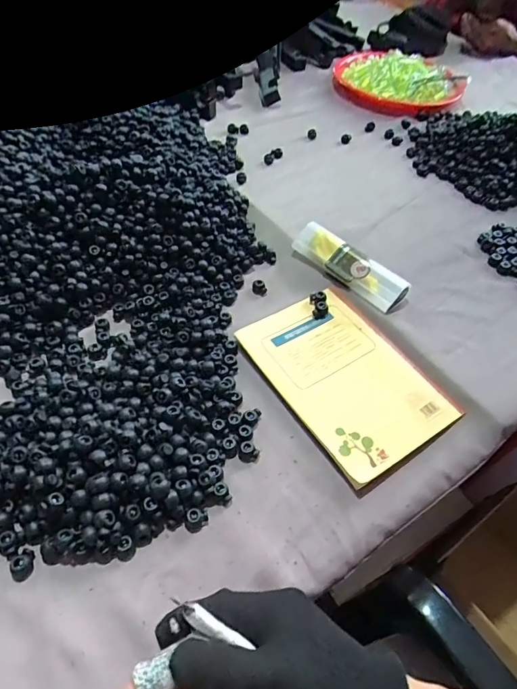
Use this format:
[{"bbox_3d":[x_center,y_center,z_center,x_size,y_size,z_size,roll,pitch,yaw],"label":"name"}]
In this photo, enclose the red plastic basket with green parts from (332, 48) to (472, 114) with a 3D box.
[{"bbox_3d":[0.273,-0.525,0.894,0.243,0.039,0.205,10,51,4],"label":"red plastic basket with green parts"}]

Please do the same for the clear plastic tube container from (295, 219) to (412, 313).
[{"bbox_3d":[0.105,-0.093,0.549,0.038,0.033,0.154,-36,61,-27],"label":"clear plastic tube container"}]

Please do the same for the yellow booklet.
[{"bbox_3d":[0.088,0.028,0.473,0.138,0.010,0.204,-25,57,-22],"label":"yellow booklet"}]

